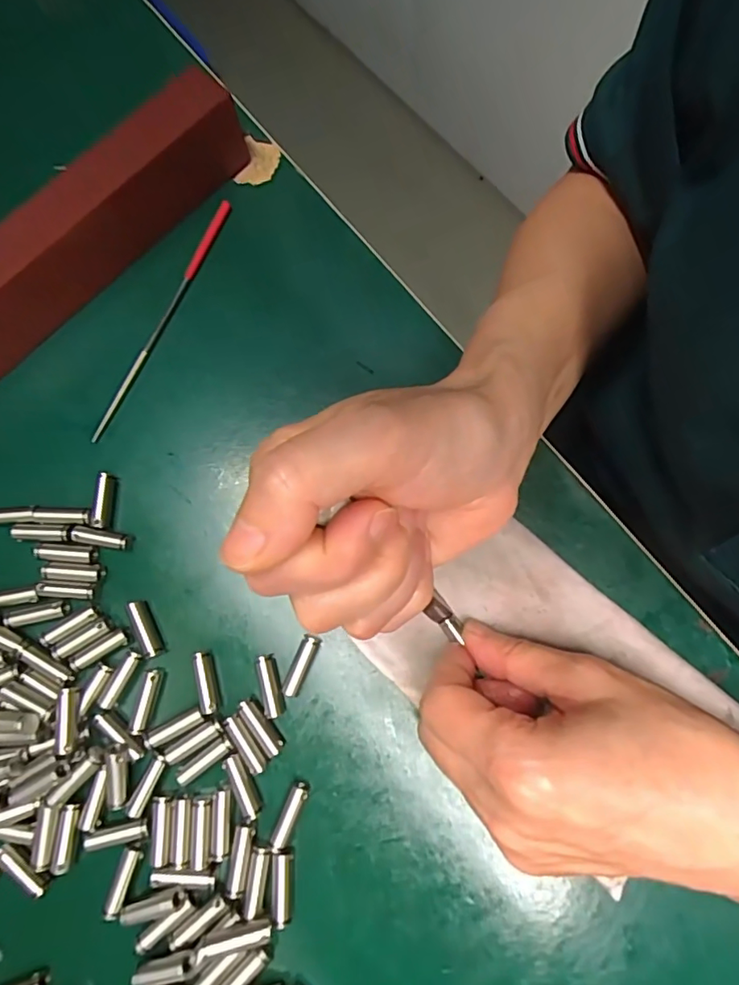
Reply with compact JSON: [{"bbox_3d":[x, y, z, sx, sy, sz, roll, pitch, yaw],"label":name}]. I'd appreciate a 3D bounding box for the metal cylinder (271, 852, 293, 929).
[{"bbox_3d":[-0.034,0.152,0.200,0.009,0.006,0.024,1,76,2],"label":"metal cylinder"}]

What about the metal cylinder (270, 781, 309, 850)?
[{"bbox_3d":[-0.031,0.127,0.205,0.008,0.007,0.023,22,78,7],"label":"metal cylinder"}]

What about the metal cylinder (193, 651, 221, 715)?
[{"bbox_3d":[-0.067,0.079,0.217,0.008,0.009,0.024,-14,76,-2],"label":"metal cylinder"}]

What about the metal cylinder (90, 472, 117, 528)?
[{"bbox_3d":[-0.119,0.004,0.232,0.007,0.008,0.024,2,76,2],"label":"metal cylinder"}]

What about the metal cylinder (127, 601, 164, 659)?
[{"bbox_3d":[-0.095,0.058,0.221,0.008,0.008,0.024,-23,77,-4],"label":"metal cylinder"}]

